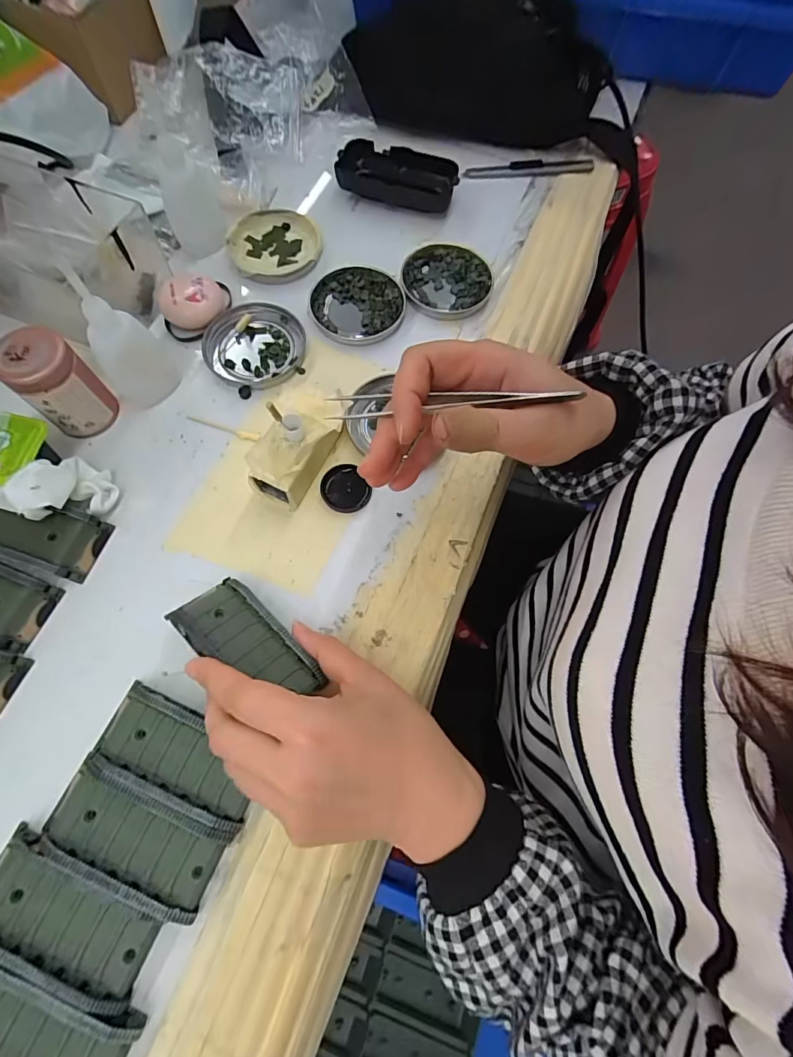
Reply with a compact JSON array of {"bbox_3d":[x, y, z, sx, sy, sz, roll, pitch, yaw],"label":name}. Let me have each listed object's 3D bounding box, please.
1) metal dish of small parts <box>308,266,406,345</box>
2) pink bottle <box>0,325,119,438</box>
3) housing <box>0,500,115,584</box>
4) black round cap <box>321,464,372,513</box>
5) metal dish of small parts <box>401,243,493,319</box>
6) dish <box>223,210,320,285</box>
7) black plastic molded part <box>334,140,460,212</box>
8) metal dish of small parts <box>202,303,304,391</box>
[{"bbox_3d":[-0.034,-0.189,0.379,0.078,0.010,0.074,1,70,-2],"label":"metal dish of small parts"},{"bbox_3d":[-0.230,-0.098,0.307,0.043,0.065,0.040,1,70,-2],"label":"pink bottle"},{"bbox_3d":[-0.244,-0.001,0.297,0.092,0.019,0.047,17,70,4],"label":"housing"},{"bbox_3d":[-0.038,-0.028,0.322,0.032,0.005,0.035,1,70,-2],"label":"black round cap"},{"bbox_3d":[0.043,-0.217,0.392,0.077,0.010,0.076,-9,70,-6],"label":"metal dish of small parts"},{"bbox_3d":[-0.110,-0.252,0.400,0.077,0.014,0.076,1,70,-2],"label":"dish"},{"bbox_3d":[0.001,-0.332,0.423,0.108,0.025,0.046,10,70,2],"label":"black plastic molded part"},{"bbox_3d":[-0.115,-0.148,0.362,0.079,0.008,0.078,1,70,-2],"label":"metal dish of small parts"}]

